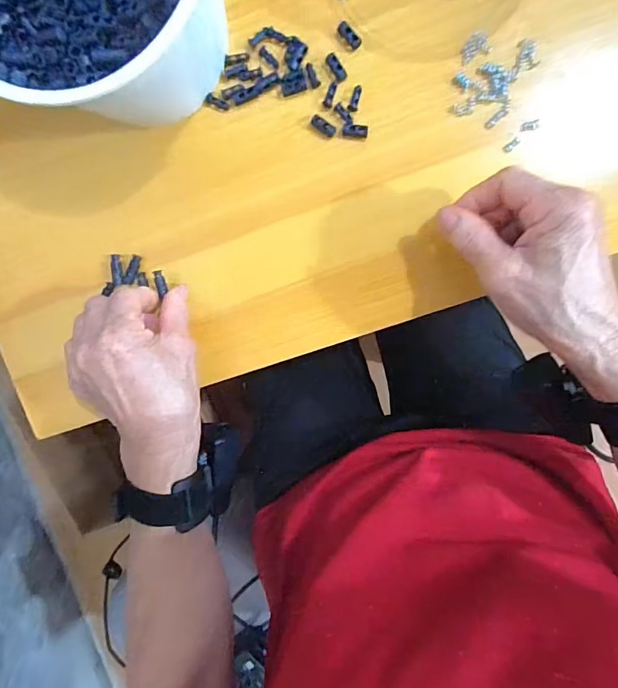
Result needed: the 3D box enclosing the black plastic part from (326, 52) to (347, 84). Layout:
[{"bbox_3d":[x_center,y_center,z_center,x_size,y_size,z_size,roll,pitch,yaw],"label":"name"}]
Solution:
[{"bbox_3d":[0.019,-0.194,0.311,0.009,0.004,0.021,-32,94,9],"label":"black plastic part"}]

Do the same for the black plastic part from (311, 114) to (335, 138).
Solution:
[{"bbox_3d":[0.010,-0.156,0.317,0.020,0.004,0.008,33,100,0],"label":"black plastic part"}]

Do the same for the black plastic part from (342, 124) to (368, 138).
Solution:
[{"bbox_3d":[0.033,-0.152,0.316,0.018,0.004,0.008,7,99,5],"label":"black plastic part"}]

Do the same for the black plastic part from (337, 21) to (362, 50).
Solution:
[{"bbox_3d":[0.028,-0.214,0.307,0.019,0.005,0.008,44,100,-2],"label":"black plastic part"}]

